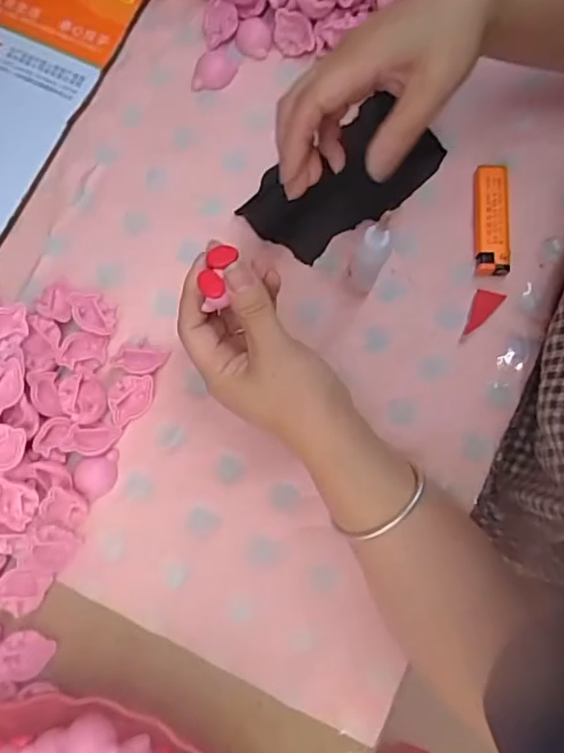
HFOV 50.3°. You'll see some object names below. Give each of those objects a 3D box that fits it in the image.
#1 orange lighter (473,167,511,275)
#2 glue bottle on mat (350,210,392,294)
[{"bbox_3d":[0.149,-0.111,0.427,0.022,0.012,0.079,3,78,0],"label":"orange lighter"},{"bbox_3d":[0.056,-0.077,0.379,0.021,0.086,0.016,28,80,5],"label":"glue bottle on mat"}]

